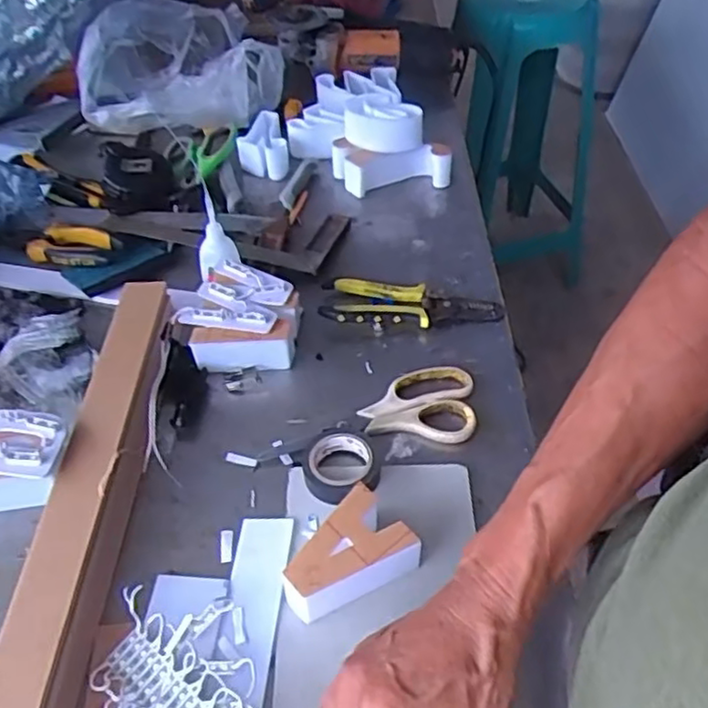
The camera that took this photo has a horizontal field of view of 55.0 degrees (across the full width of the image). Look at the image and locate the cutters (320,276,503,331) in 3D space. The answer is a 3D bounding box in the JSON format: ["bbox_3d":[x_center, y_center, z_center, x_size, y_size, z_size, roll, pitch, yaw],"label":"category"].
[{"bbox_3d":[0.055,-0.051,0.656,0.169,0.017,0.057,2,47,2],"label":"cutters"}]

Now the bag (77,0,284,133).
[{"bbox_3d":[-0.229,-0.367,0.873,0.235,0.131,0.156,-18,49,-16],"label":"bag"}]

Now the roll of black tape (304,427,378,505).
[{"bbox_3d":[-0.011,0.086,0.526,0.056,0.018,0.060,0,47,0],"label":"roll of black tape"}]

